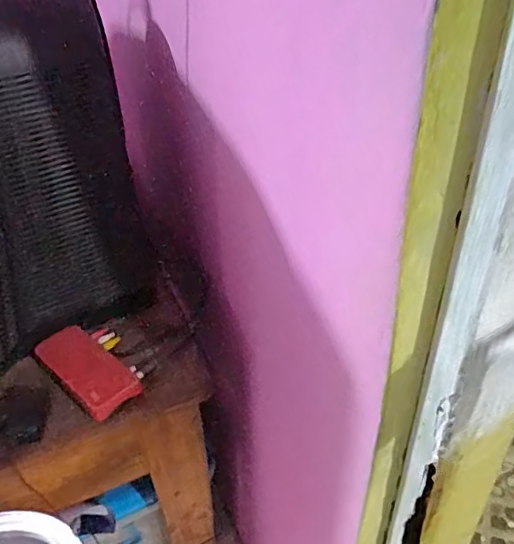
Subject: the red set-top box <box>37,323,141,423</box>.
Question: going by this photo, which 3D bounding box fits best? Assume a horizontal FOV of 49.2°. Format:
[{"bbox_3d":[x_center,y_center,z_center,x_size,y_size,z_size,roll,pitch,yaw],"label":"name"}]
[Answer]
[{"bbox_3d":[-0.223,0.126,0.738,0.070,0.032,0.153,-31,47,-32],"label":"red set-top box"}]

